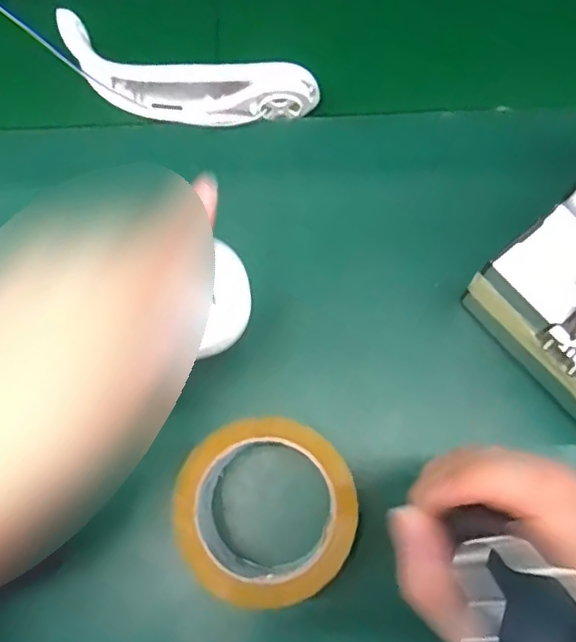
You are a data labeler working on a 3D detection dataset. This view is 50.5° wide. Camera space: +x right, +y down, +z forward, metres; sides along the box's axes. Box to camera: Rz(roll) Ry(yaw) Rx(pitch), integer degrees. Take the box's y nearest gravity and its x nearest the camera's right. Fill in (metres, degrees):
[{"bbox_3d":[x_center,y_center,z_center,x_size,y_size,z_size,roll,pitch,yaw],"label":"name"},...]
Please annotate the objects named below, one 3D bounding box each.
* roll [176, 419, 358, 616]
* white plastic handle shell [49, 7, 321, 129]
[{"bbox_3d":[-0.012,0.113,0.368,0.100,0.054,0.102,0,76,1],"label":"roll"},{"bbox_3d":[-0.078,-0.178,0.446,0.192,0.043,0.043,17,76,5],"label":"white plastic handle shell"}]

